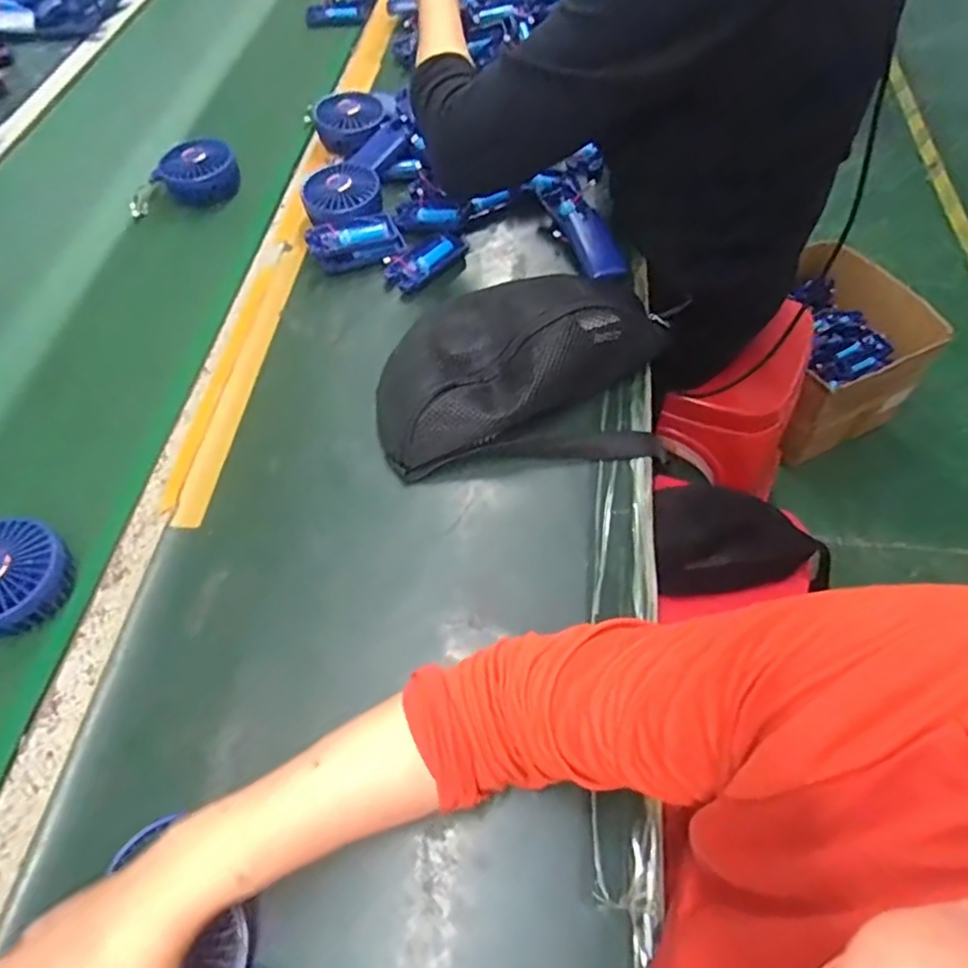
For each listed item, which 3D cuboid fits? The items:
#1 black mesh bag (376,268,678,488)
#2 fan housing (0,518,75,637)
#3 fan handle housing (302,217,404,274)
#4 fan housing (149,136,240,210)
[{"bbox_3d":[0.037,-0.102,0.583,0.266,0.083,0.162,-4,60,-3],"label":"black mesh bag"},{"bbox_3d":[-0.373,0.071,0.500,0.090,0.027,0.085,1,60,-3],"label":"fan housing"},{"bbox_3d":[-0.139,-0.260,0.701,0.099,0.031,0.046,-14,58,-7],"label":"fan handle housing"},{"bbox_3d":[-0.335,-0.369,0.761,0.102,0.043,0.075,-22,62,-13],"label":"fan housing"}]

